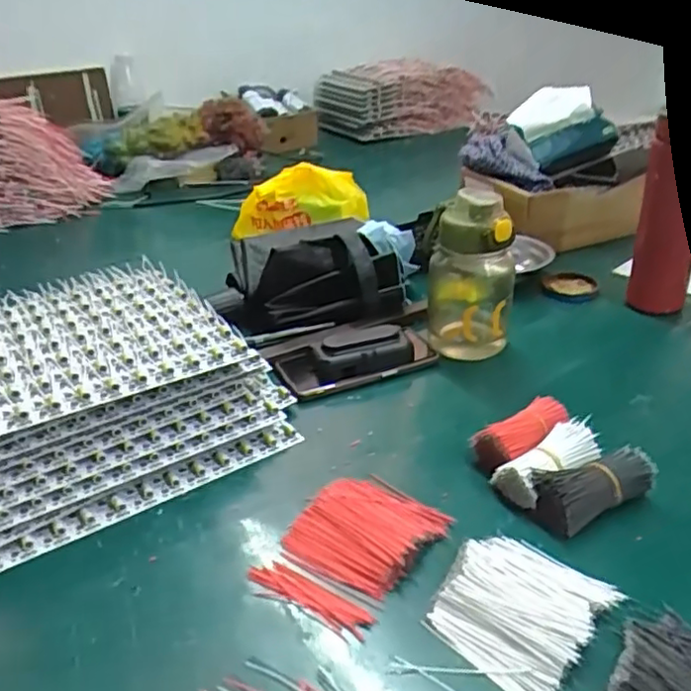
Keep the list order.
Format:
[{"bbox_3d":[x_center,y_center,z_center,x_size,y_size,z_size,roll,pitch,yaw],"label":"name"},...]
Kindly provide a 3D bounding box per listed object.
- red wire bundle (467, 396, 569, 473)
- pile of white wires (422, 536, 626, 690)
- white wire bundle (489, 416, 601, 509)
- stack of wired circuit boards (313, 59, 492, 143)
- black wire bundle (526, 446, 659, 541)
[{"bbox_3d":[0.153,0.077,0.558,0.094,0.035,0.043,-18,32,-28],"label":"red wire bundle"},{"bbox_3d":[0.113,0.163,0.418,0.091,0.021,0.106,24,37,39],"label":"pile of white wires"},{"bbox_3d":[0.164,0.090,0.519,0.091,0.024,0.042,-28,36,-19],"label":"white wire bundle"},{"bbox_3d":[0.142,-0.551,1.490,0.451,0.180,0.102,-28,40,-32],"label":"stack of wired circuit boards"},{"bbox_3d":[0.189,0.108,0.497,0.095,0.038,0.042,-14,31,-21],"label":"black wire bundle"}]

